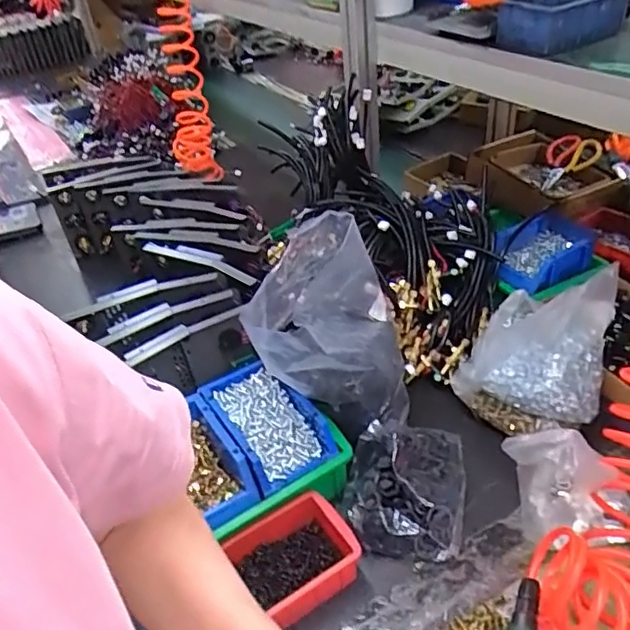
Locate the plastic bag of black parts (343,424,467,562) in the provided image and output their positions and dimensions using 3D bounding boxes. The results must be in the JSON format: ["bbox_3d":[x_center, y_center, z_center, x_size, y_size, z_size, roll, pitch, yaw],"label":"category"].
[{"bbox_3d":[0.105,0.197,0.685,0.136,0.035,0.165,5,40,15],"label":"plastic bag of black parts"}]

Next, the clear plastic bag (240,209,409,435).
[{"bbox_3d":[0.025,0.005,0.753,0.173,0.215,0.251,-3,38,5],"label":"clear plastic bag"}]

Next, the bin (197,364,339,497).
[{"bbox_3d":[-0.054,0.132,0.703,0.107,0.065,0.162,-25,41,-22],"label":"bin"}]

